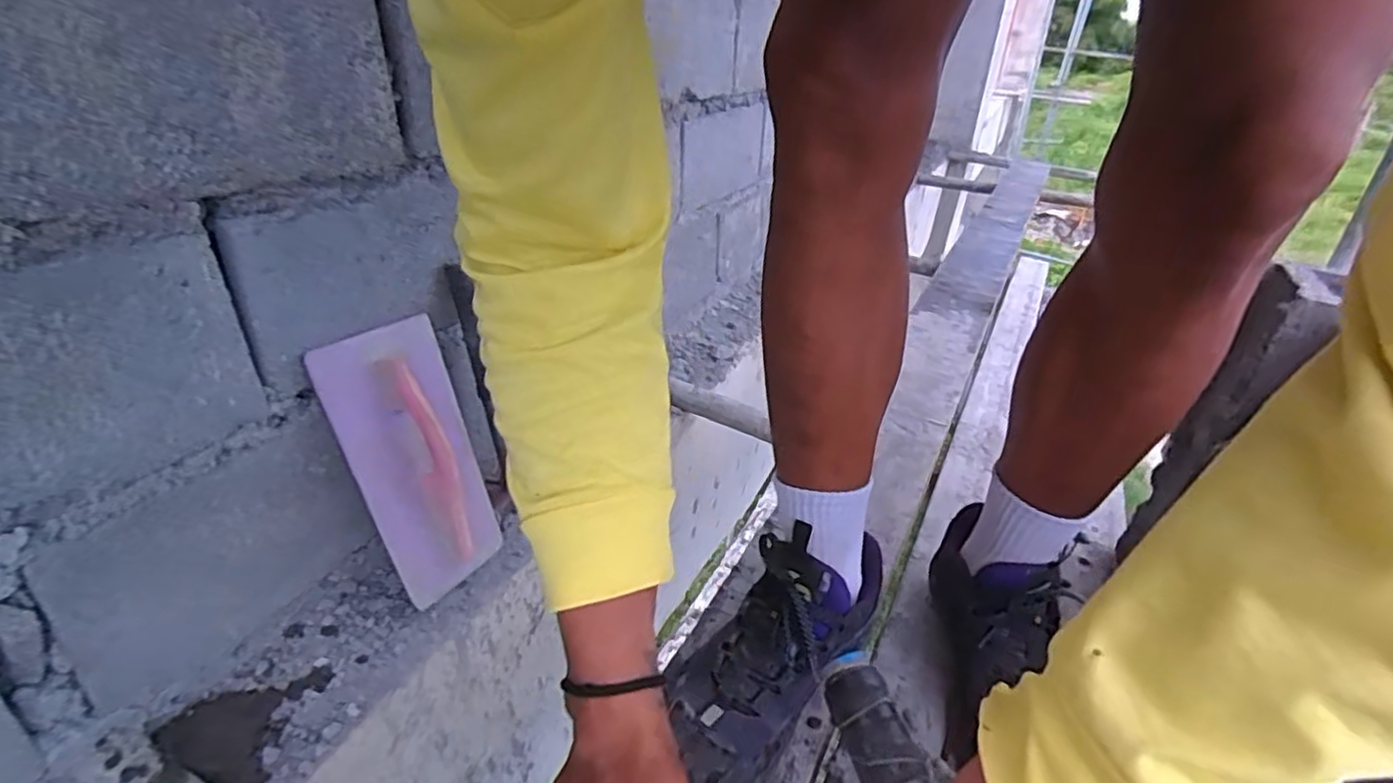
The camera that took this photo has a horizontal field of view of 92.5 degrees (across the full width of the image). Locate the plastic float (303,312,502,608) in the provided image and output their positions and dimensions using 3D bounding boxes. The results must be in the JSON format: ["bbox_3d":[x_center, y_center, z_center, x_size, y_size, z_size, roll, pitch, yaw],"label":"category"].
[{"bbox_3d":[-0.300,0.076,0.724,0.065,0.297,0.142,0,20,46],"label":"plastic float"}]

